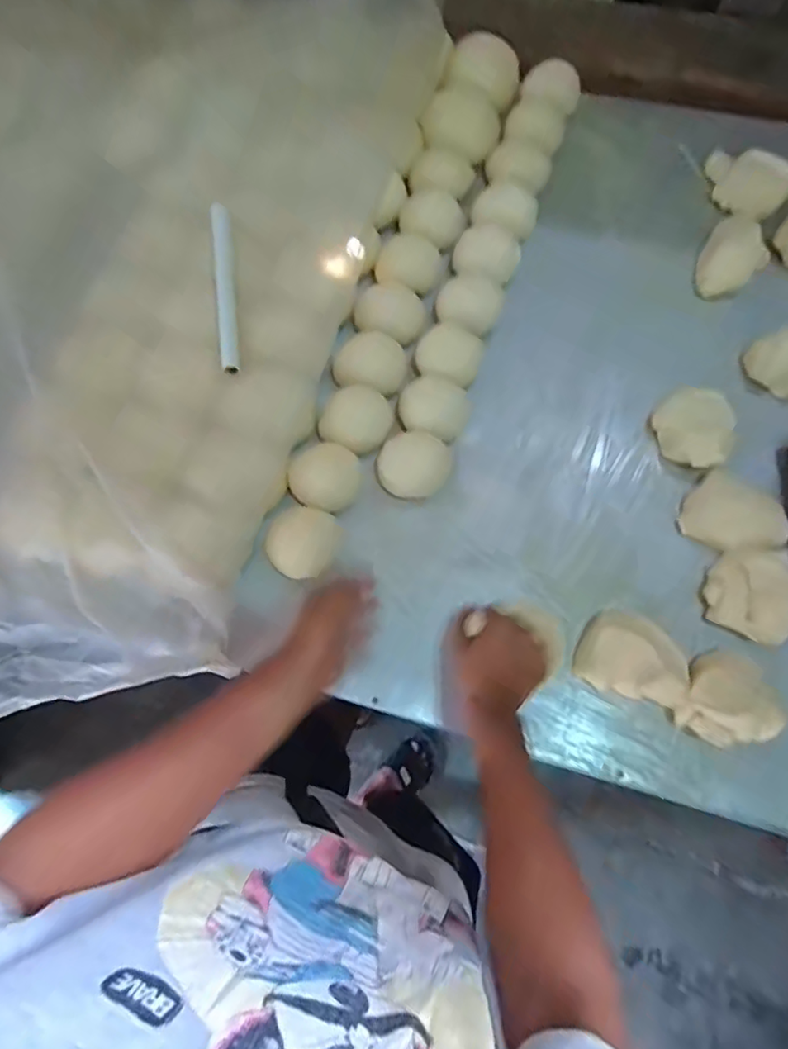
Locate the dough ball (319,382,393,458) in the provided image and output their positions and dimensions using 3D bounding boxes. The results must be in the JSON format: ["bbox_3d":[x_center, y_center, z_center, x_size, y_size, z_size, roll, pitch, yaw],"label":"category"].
[{"bbox_3d":[-0.049,-0.137,0.708,0.085,0.040,0.074,20,74,7],"label":"dough ball"}]

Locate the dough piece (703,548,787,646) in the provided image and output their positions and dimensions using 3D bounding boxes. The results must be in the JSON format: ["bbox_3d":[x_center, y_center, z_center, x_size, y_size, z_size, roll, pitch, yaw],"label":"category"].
[{"bbox_3d":[0.410,0.075,0.617,0.089,0.047,0.104,27,75,8],"label":"dough piece"}]

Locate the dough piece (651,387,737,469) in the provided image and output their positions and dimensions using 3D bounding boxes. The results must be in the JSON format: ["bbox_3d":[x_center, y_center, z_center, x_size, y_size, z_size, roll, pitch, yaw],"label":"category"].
[{"bbox_3d":[0.380,-0.125,0.688,0.094,0.034,0.111,33,76,10],"label":"dough piece"}]

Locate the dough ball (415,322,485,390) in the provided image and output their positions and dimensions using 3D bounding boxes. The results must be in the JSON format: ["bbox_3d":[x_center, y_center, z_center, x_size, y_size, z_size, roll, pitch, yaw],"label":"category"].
[{"bbox_3d":[0.072,-0.224,0.721,0.083,0.040,0.080,0,73,0],"label":"dough ball"}]

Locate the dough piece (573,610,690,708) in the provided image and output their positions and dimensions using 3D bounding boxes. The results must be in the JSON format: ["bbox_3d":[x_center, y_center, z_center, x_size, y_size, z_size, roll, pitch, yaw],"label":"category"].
[{"bbox_3d":[0.265,0.142,0.596,0.108,0.049,0.090,14,73,5],"label":"dough piece"}]

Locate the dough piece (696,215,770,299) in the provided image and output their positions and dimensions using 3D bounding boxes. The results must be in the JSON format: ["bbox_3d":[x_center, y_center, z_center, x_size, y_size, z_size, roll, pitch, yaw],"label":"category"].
[{"bbox_3d":[0.467,-0.366,0.744,0.082,0.047,0.112,30,75,9],"label":"dough piece"}]

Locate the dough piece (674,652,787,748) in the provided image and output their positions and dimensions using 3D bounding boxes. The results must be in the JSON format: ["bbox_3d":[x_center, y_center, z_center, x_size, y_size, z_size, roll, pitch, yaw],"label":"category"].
[{"bbox_3d":[0.362,0.190,0.589,0.096,0.034,0.094,0,73,0],"label":"dough piece"}]

